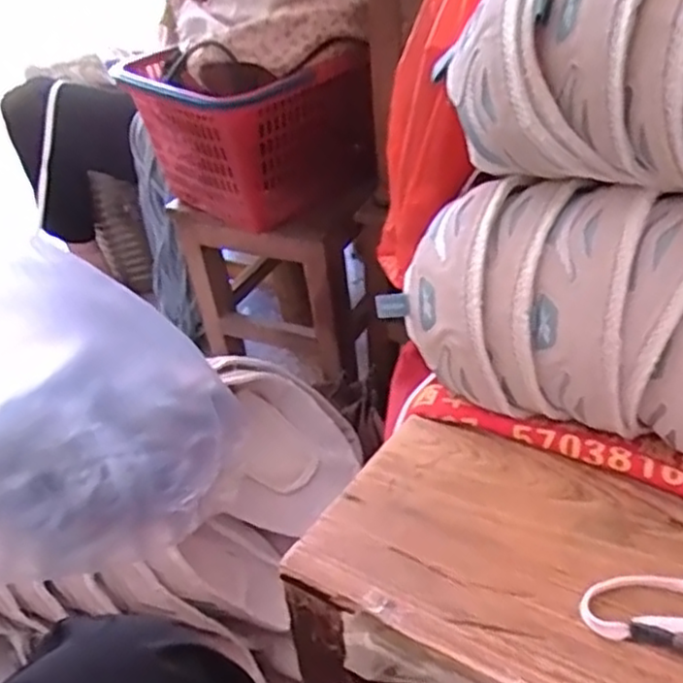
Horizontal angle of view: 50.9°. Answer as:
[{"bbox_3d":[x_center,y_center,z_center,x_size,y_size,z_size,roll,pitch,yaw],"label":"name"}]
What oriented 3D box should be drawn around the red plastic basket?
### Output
[{"bbox_3d":[-0.107,-0.251,0.855,0.195,0.162,0.233,-31,44,-26],"label":"red plastic basket"}]

